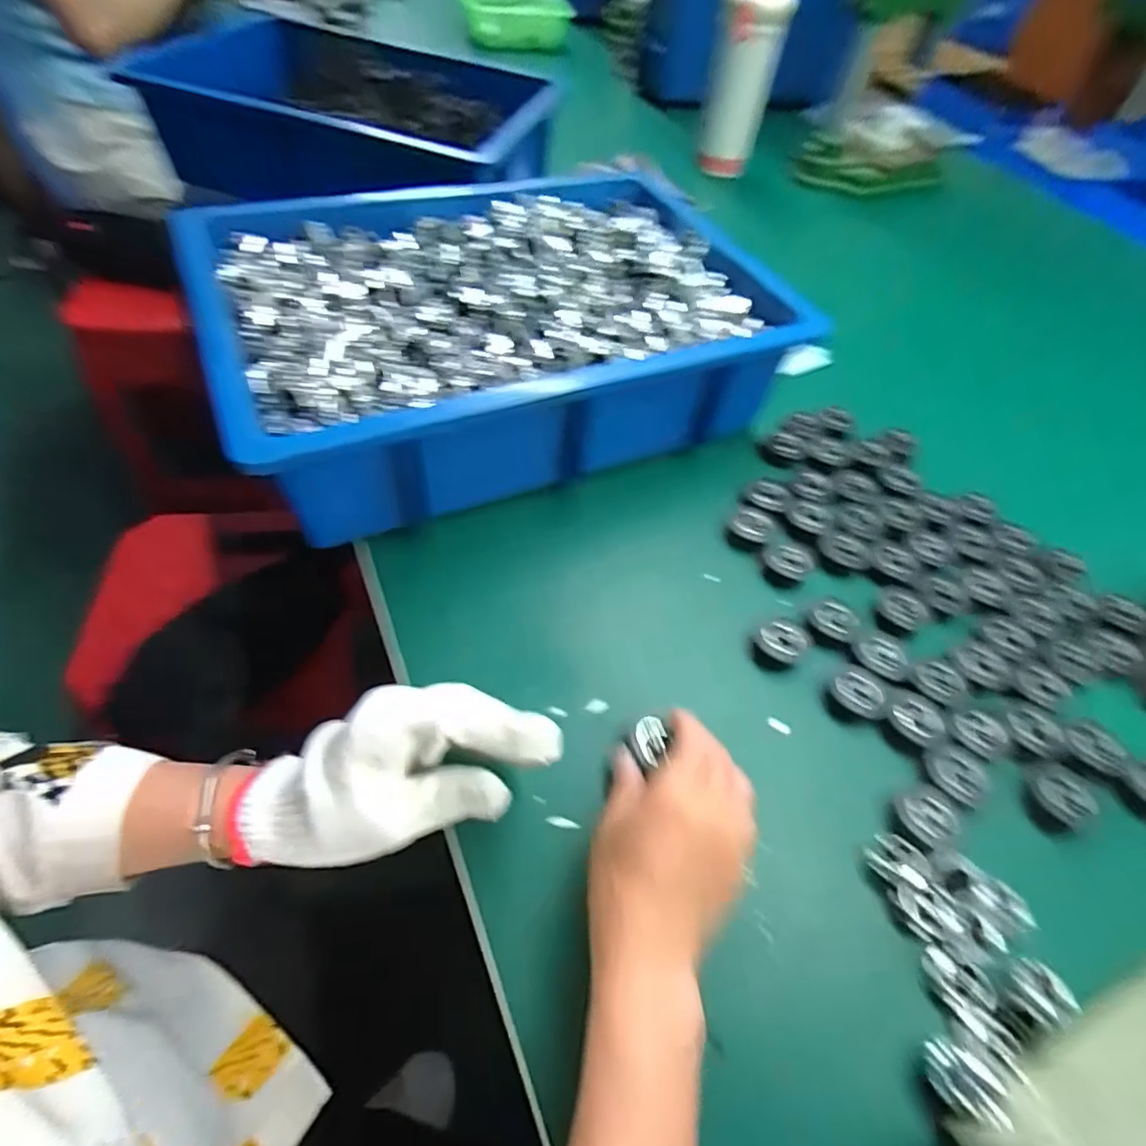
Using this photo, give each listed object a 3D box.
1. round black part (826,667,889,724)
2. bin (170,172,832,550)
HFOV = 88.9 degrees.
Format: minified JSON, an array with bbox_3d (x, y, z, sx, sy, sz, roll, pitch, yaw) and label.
[{"bbox_3d":[0.186,0.082,0.382,0.033,0.015,0.034,3,55,-4],"label":"round black part"},{"bbox_3d":[-0.057,-0.210,0.506,0.423,0.106,0.314,-19,59,-18],"label":"bin"}]

